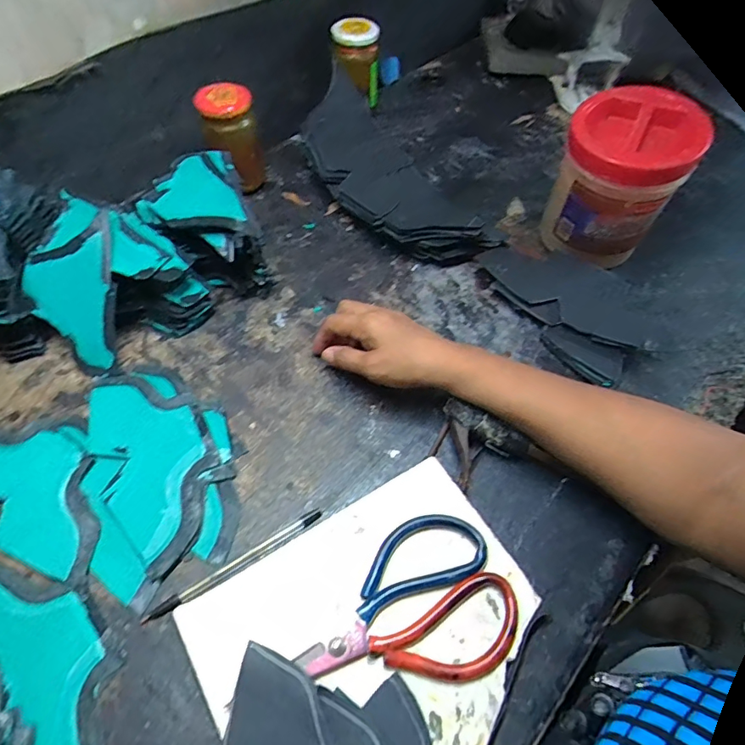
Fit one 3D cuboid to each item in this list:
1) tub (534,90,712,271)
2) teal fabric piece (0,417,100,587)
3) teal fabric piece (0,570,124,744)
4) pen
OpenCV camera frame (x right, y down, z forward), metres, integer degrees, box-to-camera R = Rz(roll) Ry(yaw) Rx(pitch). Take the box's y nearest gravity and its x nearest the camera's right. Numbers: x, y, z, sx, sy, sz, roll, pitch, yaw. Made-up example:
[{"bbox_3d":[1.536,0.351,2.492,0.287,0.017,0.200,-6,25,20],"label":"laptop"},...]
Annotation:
[{"bbox_3d":[0.247,-0.195,0.495,0.110,0.140,0.106,1,57,-2],"label":"tub"},{"bbox_3d":[-0.278,0.083,0.395,0.181,0.005,0.099,28,60,15],"label":"teal fabric piece"},{"bbox_3d":[-0.227,0.193,0.327,0.075,0.009,0.189,-39,67,-24],"label":"teal fabric piece"},{"bbox_3d":[-0.102,0.144,0.365,0.142,0.007,0.009,-28,63,-19],"label":"pen"}]

